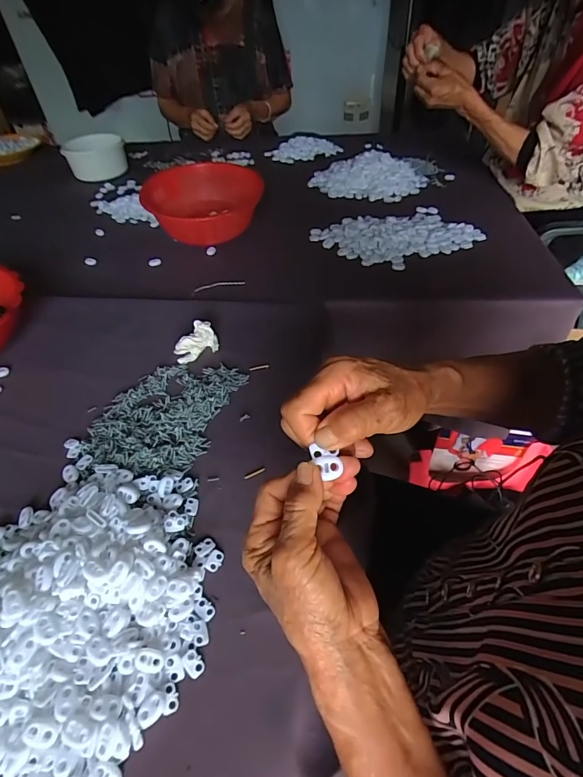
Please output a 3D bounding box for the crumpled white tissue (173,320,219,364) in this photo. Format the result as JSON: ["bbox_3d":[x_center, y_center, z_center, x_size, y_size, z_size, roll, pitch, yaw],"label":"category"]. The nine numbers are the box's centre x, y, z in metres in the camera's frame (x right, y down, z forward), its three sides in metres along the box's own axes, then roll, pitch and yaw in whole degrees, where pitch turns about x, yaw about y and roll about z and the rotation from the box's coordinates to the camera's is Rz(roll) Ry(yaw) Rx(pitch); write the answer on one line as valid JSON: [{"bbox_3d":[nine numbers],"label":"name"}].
[{"bbox_3d":[-0.133,-0.066,0.551,0.060,0.035,0.032,-29,52,-23],"label":"crumpled white tissue"}]

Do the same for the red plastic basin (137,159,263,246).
[{"bbox_3d":[-0.169,-0.357,0.793,0.194,0.094,0.208,-1,47,1],"label":"red plastic basin"}]

